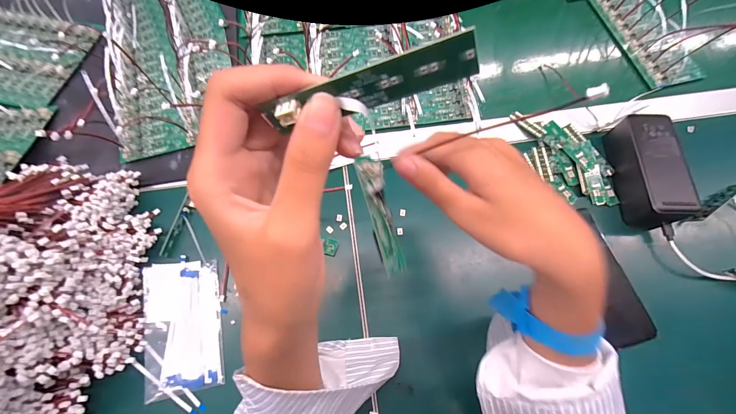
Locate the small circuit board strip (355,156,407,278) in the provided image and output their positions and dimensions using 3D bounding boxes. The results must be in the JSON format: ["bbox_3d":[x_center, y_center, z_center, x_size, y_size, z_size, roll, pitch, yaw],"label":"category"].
[{"bbox_3d":[0.009,0.005,0.220,0.022,0.005,0.081,-10,85,-42],"label":"small circuit board strip"}]

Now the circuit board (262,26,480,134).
[{"bbox_3d":[0.000,-0.043,0.119,0.078,0.017,0.006,-12,48,19],"label":"circuit board"}]

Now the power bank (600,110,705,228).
[{"bbox_3d":[0.336,-0.046,0.386,0.054,0.046,0.126,4,69,3],"label":"power bank"}]

